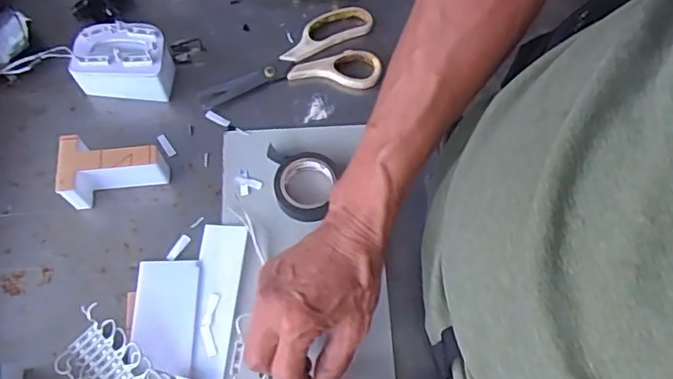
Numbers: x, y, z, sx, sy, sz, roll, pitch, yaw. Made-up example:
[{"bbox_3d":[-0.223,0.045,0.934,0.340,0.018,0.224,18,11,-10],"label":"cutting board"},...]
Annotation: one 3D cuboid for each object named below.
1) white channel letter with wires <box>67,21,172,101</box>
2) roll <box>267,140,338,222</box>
[{"bbox_3d":[-0.201,-0.119,0.546,0.083,0.052,0.052,1,66,0],"label":"white channel letter with wires"},{"bbox_3d":[-0.027,-0.010,0.514,0.057,0.018,0.078,-12,67,-6],"label":"roll"}]

